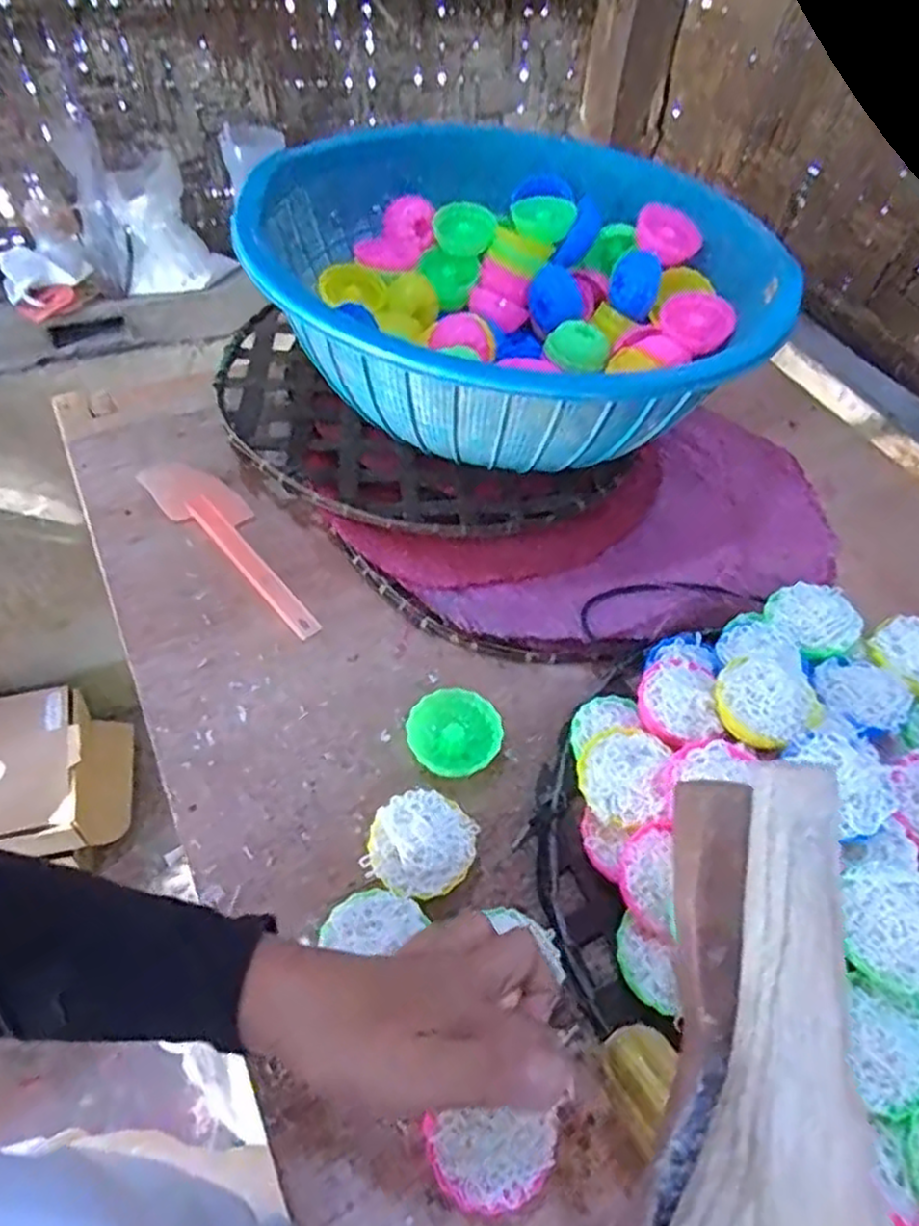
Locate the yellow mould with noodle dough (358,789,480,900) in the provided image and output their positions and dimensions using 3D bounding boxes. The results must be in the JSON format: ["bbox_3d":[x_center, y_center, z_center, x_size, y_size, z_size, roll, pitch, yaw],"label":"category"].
[{"bbox_3d":[-0.023,0.141,0.433,0.061,0.039,0.060,3,52,-4],"label":"yellow mould with noodle dough"}]

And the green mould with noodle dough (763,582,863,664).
[{"bbox_3d":[0.242,0.003,0.497,0.049,0.021,0.058,-27,58,-25],"label":"green mould with noodle dough"}]

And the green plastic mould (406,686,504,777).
[{"bbox_3d":[-0.004,0.083,0.488,0.061,0.028,0.057,3,52,-4],"label":"green plastic mould"}]

